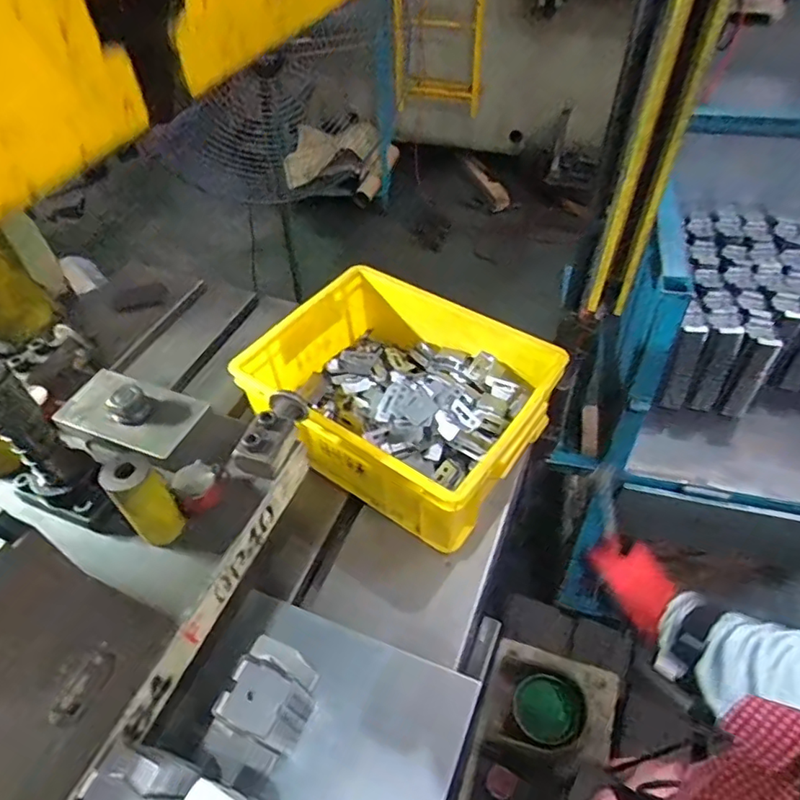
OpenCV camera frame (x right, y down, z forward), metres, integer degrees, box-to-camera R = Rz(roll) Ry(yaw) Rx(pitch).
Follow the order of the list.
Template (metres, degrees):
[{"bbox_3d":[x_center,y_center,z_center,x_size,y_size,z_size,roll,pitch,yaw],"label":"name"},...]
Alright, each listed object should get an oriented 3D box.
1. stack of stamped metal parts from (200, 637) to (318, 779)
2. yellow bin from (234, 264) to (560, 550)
[{"bbox_3d":[-0.116,0.276,0.499,0.062,0.112,0.090,13,51,15],"label":"stack of stamped metal parts"},{"bbox_3d":[0.003,-0.009,0.720,0.335,0.118,0.257,27,55,25],"label":"yellow bin"}]

